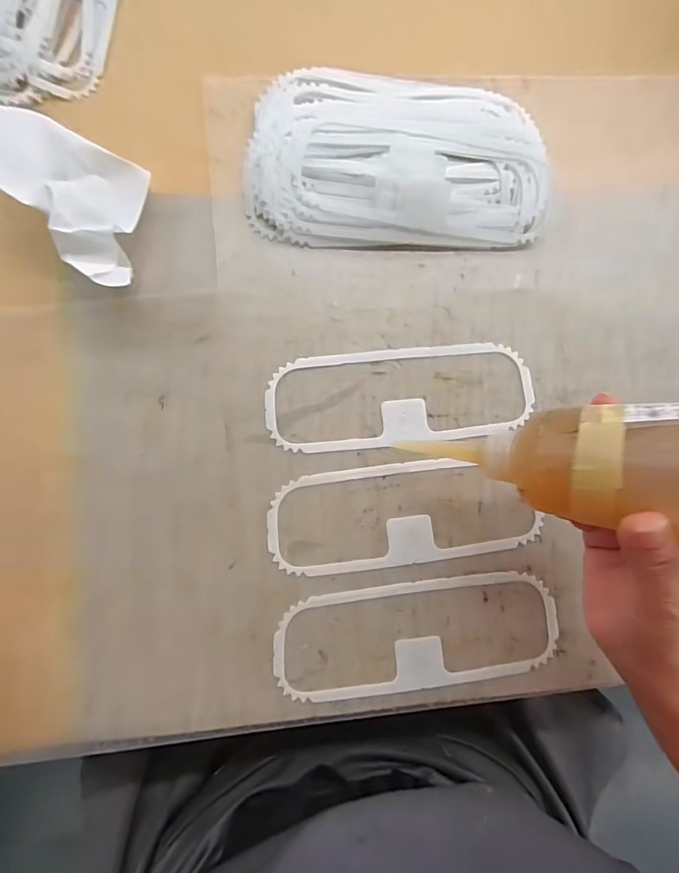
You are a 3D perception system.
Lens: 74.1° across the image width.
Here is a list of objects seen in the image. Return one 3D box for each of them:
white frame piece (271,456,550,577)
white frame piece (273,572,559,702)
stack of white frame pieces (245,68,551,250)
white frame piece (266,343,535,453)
[{"bbox_3d":[0.046,0.054,0.315,0.188,0.004,0.070,-7,85,-5],"label":"white frame piece"},{"bbox_3d":[0.054,0.135,0.305,0.195,0.004,0.068,-6,85,-5],"label":"white frame piece"},{"bbox_3d":[0.043,-0.202,0.328,0.211,0.027,0.121,0,84,-4],"label":"stack of white frame pieces"},{"bbox_3d":[0.045,-0.029,0.322,0.191,0.005,0.070,-4,85,-5],"label":"white frame piece"}]

